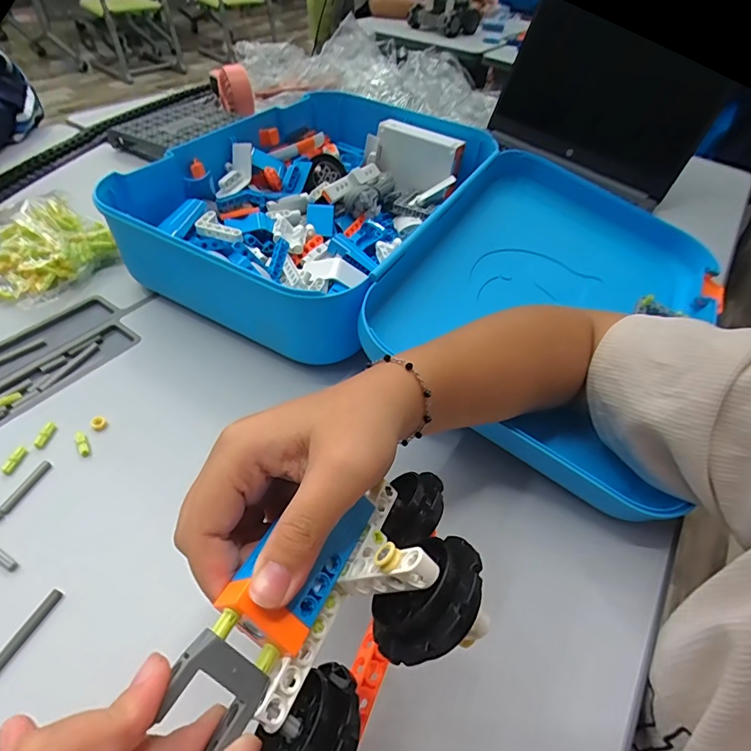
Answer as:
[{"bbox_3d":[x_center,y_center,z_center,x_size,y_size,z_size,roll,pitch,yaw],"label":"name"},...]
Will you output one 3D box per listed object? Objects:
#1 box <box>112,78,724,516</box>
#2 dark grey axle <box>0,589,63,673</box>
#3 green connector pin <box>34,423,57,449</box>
[{"bbox_3d":[0.061,-0.146,0.474,0.551,0.090,0.414,23,50,15],"label":"box"},{"bbox_3d":[-0.197,0.144,0.251,0.006,0.004,0.049,17,48,10],"label":"dark grey axle"},{"bbox_3d":[-0.247,0.044,0.336,0.006,0.005,0.021,8,47,1],"label":"green connector pin"}]

